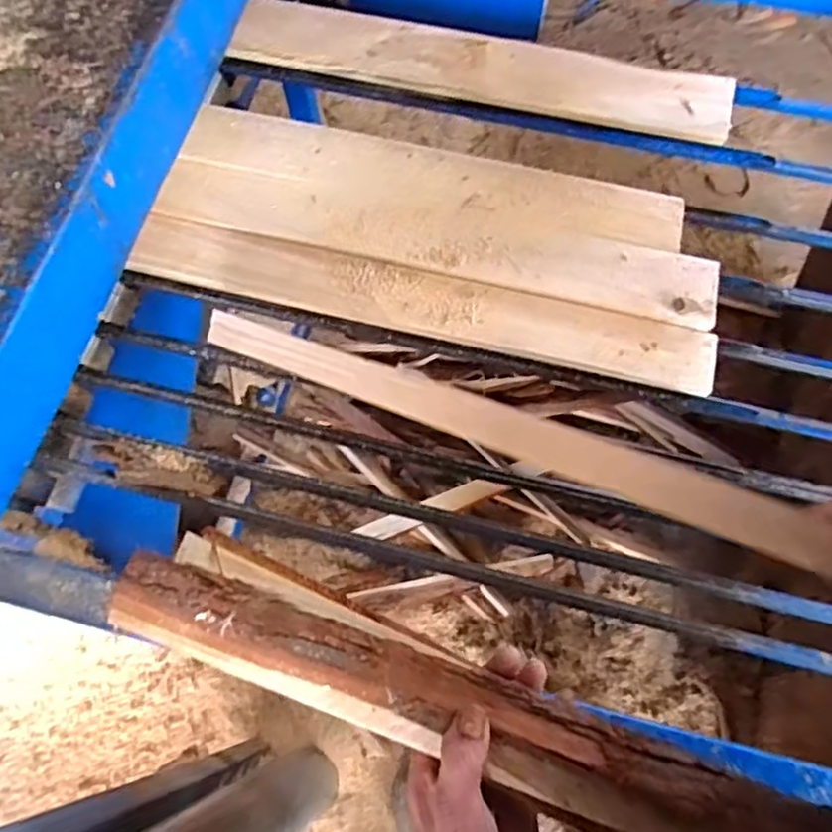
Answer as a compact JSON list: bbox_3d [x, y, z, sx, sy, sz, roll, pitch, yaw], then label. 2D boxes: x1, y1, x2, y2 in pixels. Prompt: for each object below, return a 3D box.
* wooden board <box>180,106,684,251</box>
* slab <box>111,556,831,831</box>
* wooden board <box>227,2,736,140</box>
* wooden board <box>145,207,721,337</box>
[{"bbox_3d":[0.015,-0.215,0.596,0.436,0.014,0.068,12,69,6],"label":"wooden board"},{"bbox_3d":[0.034,0.188,0.407,0.503,0.048,0.068,17,69,15],"label":"slab"},{"bbox_3d":[0.059,-0.339,0.644,0.478,0.024,0.072,14,69,6],"label":"wooden board"},{"bbox_3d":[0.015,-0.153,0.570,0.470,0.014,0.064,13,69,6],"label":"wooden board"}]

